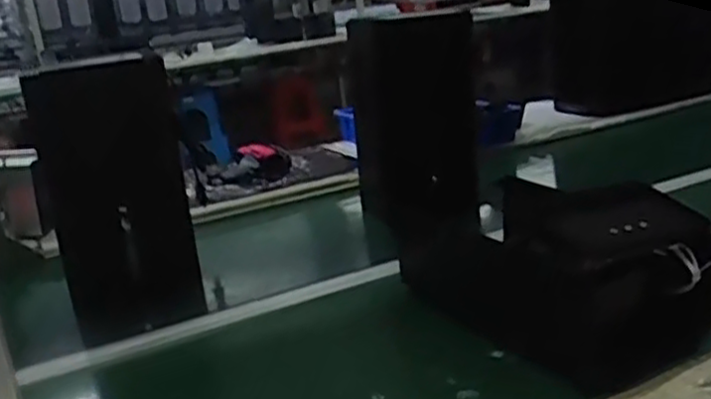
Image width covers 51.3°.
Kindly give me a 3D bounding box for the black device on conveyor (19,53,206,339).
[{"bbox_3d":[-0.350,0.001,1.087,0.203,0.406,0.046,-9,16,-9],"label":"black device on conveyor"}]

